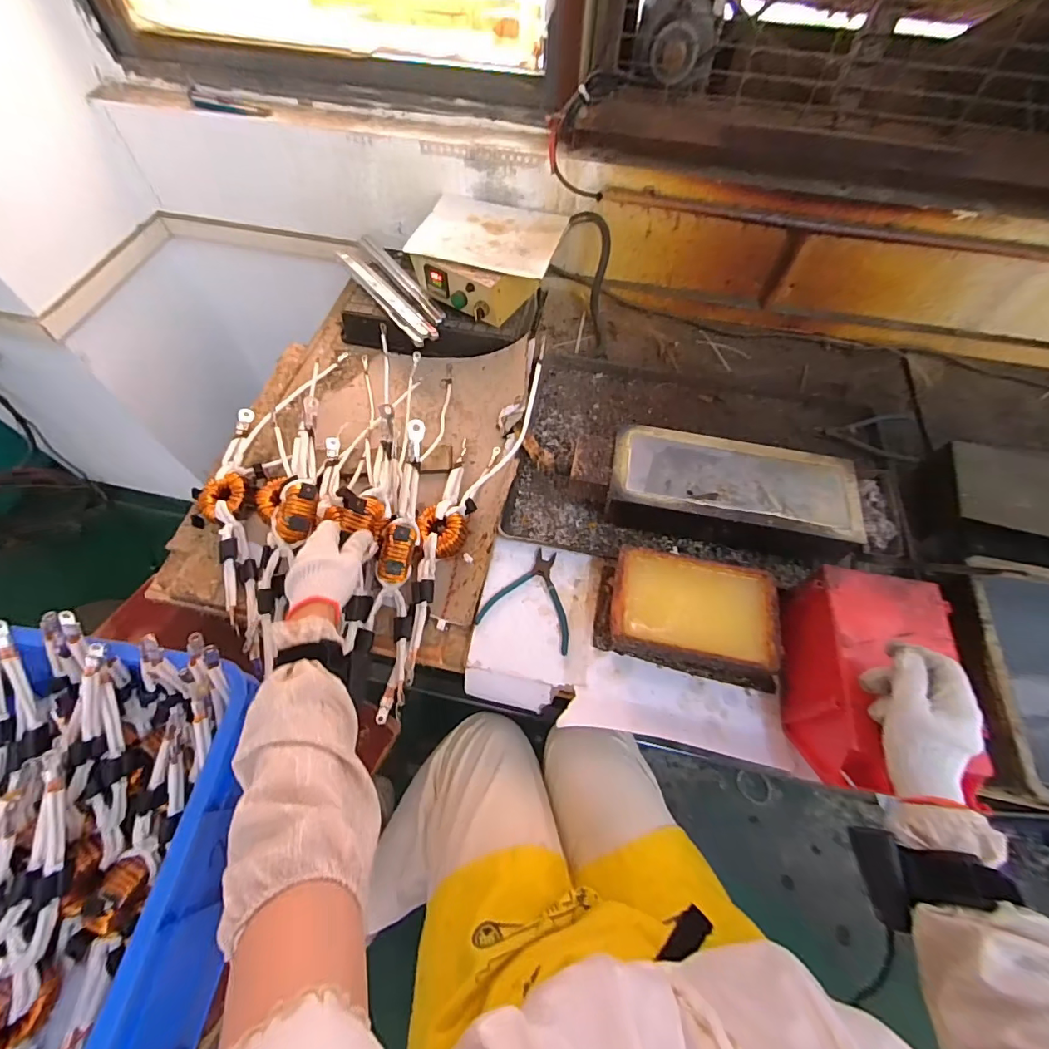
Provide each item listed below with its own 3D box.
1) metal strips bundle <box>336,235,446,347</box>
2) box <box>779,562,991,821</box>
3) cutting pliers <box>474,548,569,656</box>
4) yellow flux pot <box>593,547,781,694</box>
[{"bbox_3d":[-0.261,-0.462,0.900,0.094,0.022,0.345,-31,66,-18],"label":"metal strips bundle"},{"bbox_3d":[0.385,0.175,0.534,0.147,0.102,0.232,15,61,7],"label":"box"},{"bbox_3d":[0.017,0.098,0.651,0.125,0.011,0.129,20,62,10],"label":"cutting pliers"},{"bbox_3d":[0.209,0.115,0.606,0.219,0.068,0.138,11,61,5],"label":"yellow flux pot"}]

